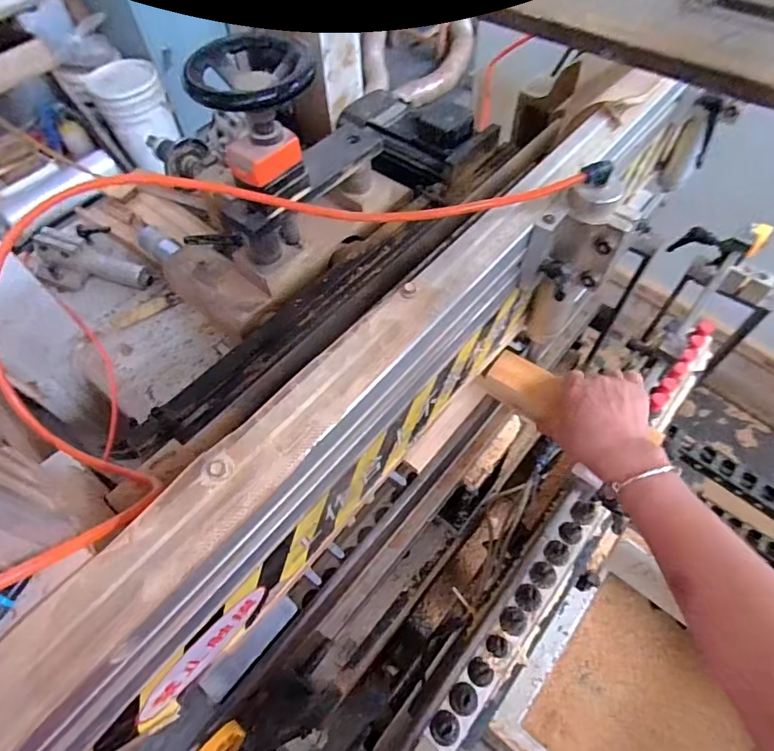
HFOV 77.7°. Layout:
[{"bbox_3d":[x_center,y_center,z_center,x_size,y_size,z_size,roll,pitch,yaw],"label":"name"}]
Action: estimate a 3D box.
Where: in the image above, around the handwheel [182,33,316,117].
[{"bbox_3d":[-0.131,-0.282,0.448,0.114,0.027,0.111,-1,59,2],"label":"handwheel"}]

